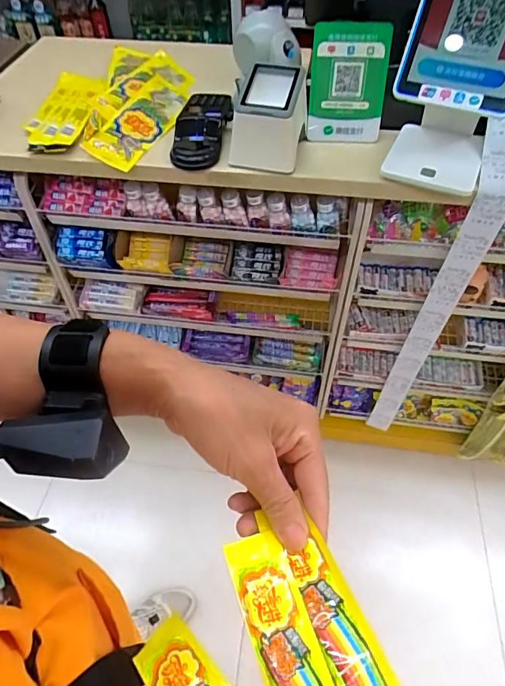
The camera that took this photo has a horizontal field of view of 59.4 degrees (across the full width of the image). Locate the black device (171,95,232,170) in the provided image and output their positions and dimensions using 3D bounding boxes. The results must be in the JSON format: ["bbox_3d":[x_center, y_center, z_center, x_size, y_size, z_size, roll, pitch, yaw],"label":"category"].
[{"bbox_3d":[-0.079,-0.361,0.732,0.081,0.036,0.210,6,54,6],"label":"black device"}]

